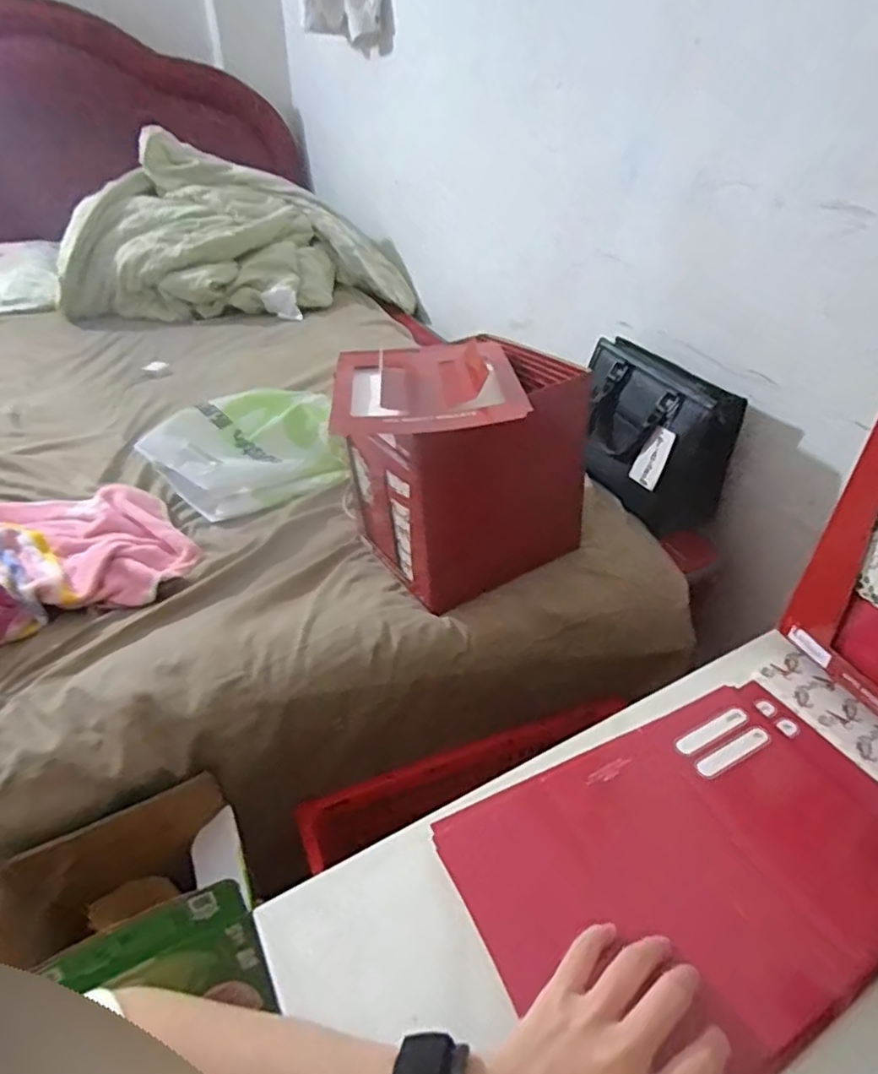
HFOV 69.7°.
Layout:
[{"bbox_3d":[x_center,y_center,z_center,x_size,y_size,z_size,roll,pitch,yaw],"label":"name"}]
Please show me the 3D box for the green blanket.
[{"bbox_3d":[-0.497,-0.748,1.588,0.858,0.315,0.333,1,38,1],"label":"green blanket"}]

